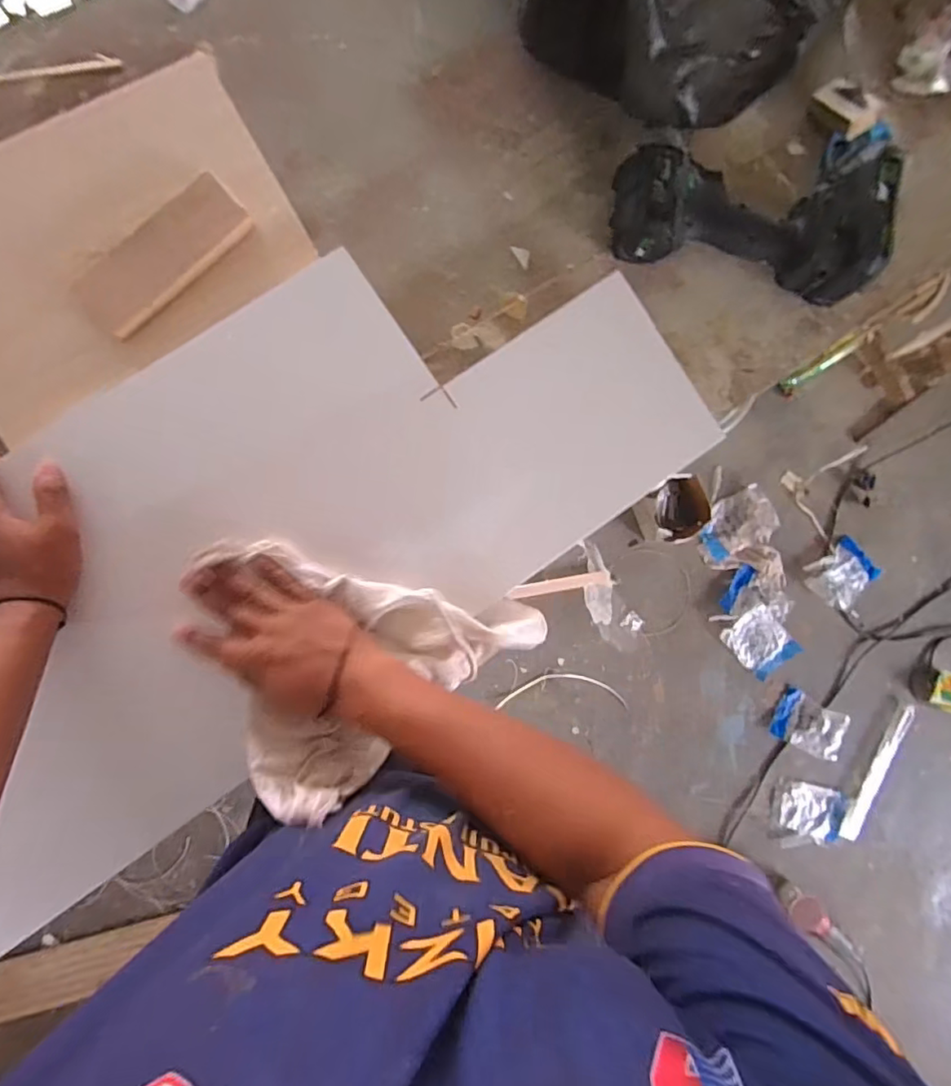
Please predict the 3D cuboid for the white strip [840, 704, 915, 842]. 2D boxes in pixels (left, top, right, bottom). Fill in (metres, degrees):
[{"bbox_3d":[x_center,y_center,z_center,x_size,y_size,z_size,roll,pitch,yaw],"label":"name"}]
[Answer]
[{"bbox_3d":[1.048,0.597,1.425,0.048,0.020,0.379,26,88,-7],"label":"white strip"}]

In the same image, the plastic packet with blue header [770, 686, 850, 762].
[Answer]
[{"bbox_3d":[0.864,0.470,1.400,0.203,0.010,0.128,28,88,-7],"label":"plastic packet with blue header"}]

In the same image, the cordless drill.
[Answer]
[{"bbox_3d":[0.245,-0.306,0.495,0.230,0.089,0.118,10,89,-7],"label":"cordless drill"}]

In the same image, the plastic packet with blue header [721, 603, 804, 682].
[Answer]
[{"bbox_3d":[0.725,0.256,1.380,0.137,0.025,0.169,-44,96,-4],"label":"plastic packet with blue header"}]

